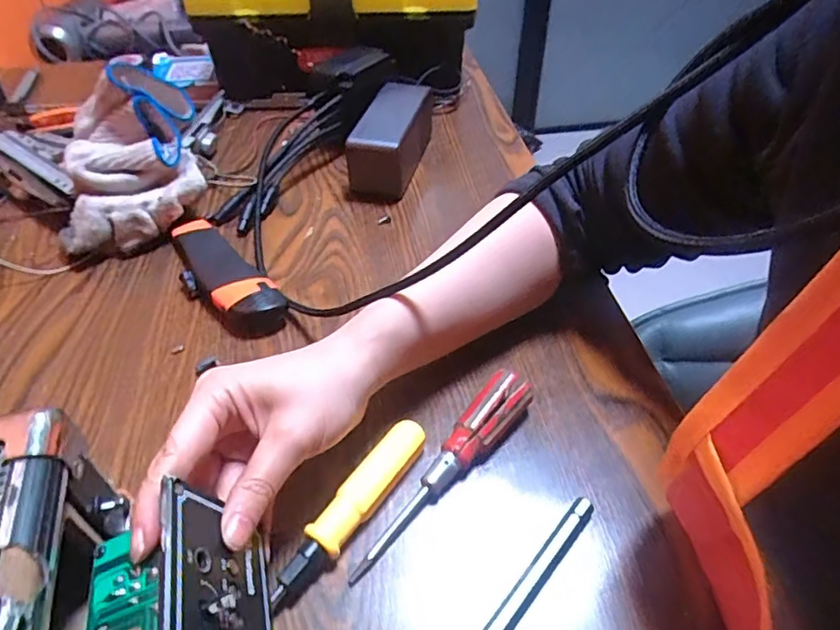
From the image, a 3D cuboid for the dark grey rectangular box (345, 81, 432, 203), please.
[{"bbox_3d":[-0.027,-0.166,0.521,0.052,0.057,0.136,12,44,10],"label":"dark grey rectangular box"}]

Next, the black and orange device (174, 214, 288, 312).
[{"bbox_3d":[-0.149,-0.035,0.419,0.042,0.027,0.140,-26,50,-26],"label":"black and orange device"}]

